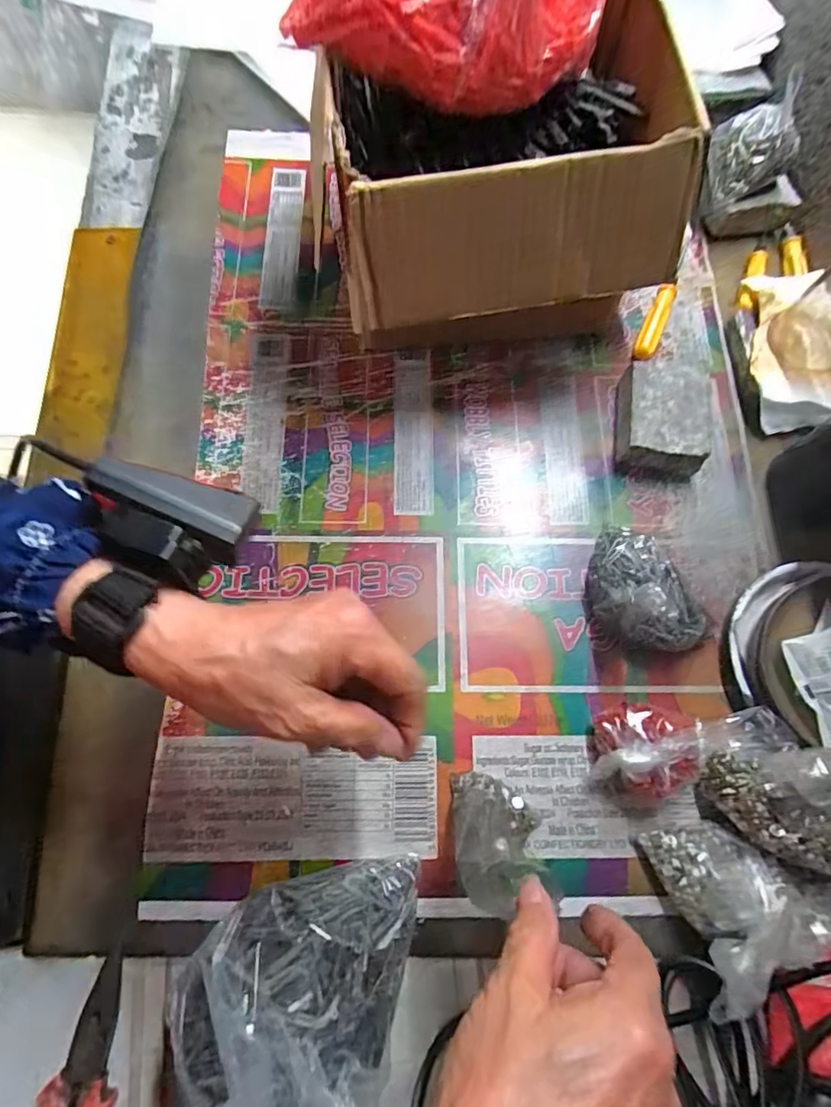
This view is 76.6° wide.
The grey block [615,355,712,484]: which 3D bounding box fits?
[{"bbox_3d":[0.184,-0.100,0.394,0.060,0.030,0.085,7,74,1],"label":"grey block"}]

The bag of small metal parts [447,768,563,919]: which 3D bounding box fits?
[{"bbox_3d":[0.052,0.174,0.316,0.054,0.019,0.080,-10,74,-4],"label":"bag of small metal parts"}]

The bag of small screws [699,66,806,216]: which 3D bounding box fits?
[{"bbox_3d":[0.274,-0.330,0.426,0.074,0.027,0.055,-29,85,34],"label":"bag of small screws"}]

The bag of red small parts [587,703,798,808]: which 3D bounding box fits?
[{"bbox_3d":[0.158,0.121,0.311,0.095,0.064,0.063,2,74,0],"label":"bag of red small parts"}]

